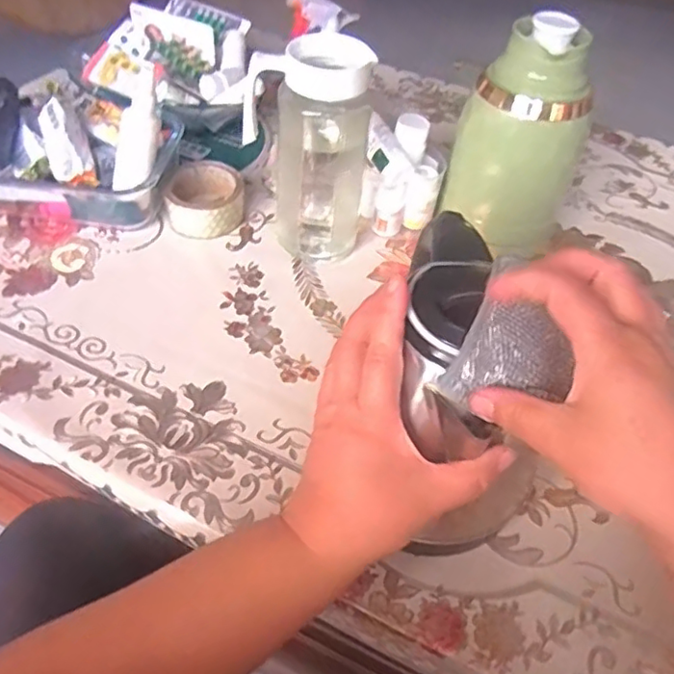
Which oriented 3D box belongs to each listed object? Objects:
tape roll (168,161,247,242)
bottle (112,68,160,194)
[{"bbox_3d":[-0.144,-0.151,0.671,0.085,0.040,0.088,3,47,-3],"label":"tape roll"},{"bbox_3d":[-0.197,-0.204,0.606,0.028,0.123,0.031,40,31,27],"label":"bottle"}]

